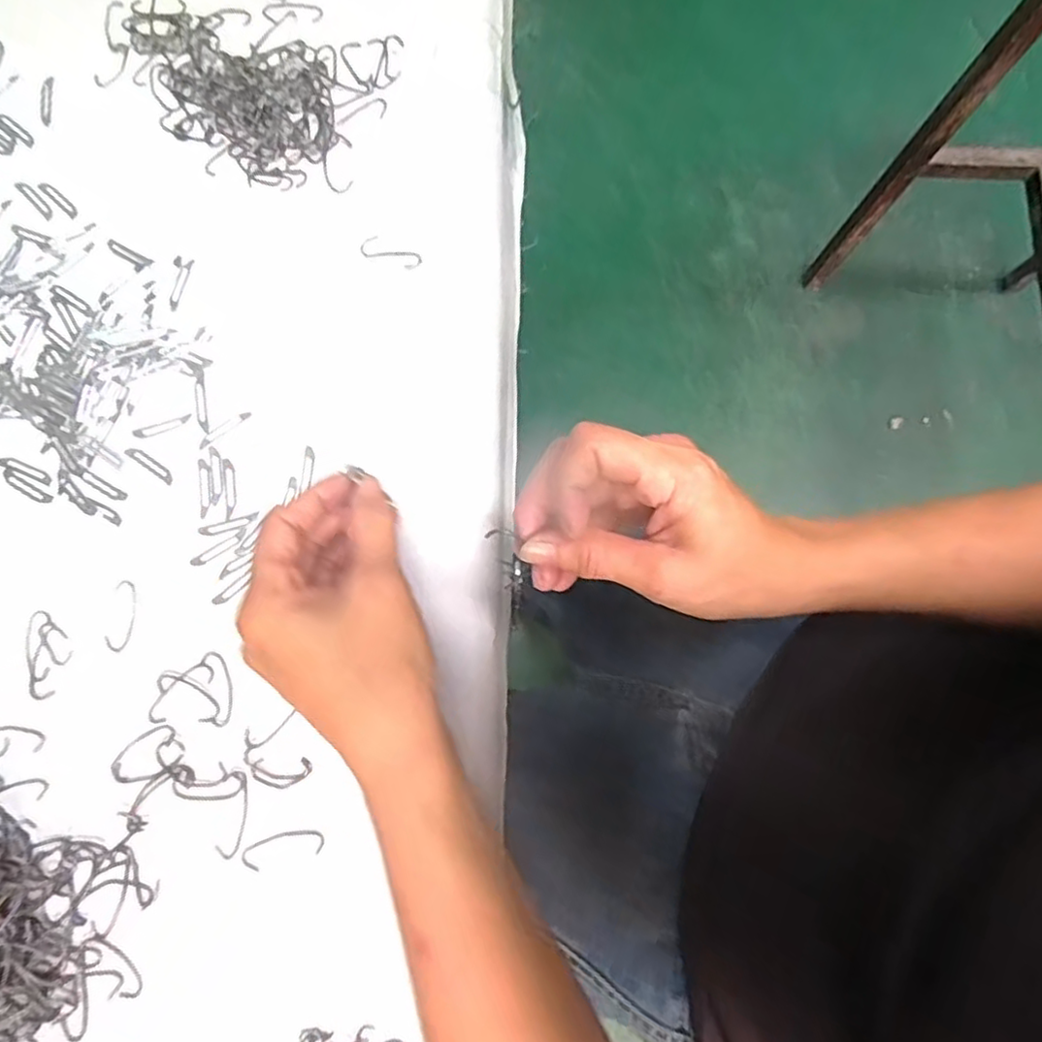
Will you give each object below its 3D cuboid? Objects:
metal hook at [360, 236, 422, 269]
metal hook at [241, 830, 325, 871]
[{"bbox_3d":[-0.076,-0.157,0.389,0.036,0.004,0.013,20,80,3],"label":"metal hook"},{"bbox_3d":[-0.118,0.162,0.330,0.041,0.004,0.013,-15,80,-4],"label":"metal hook"}]

